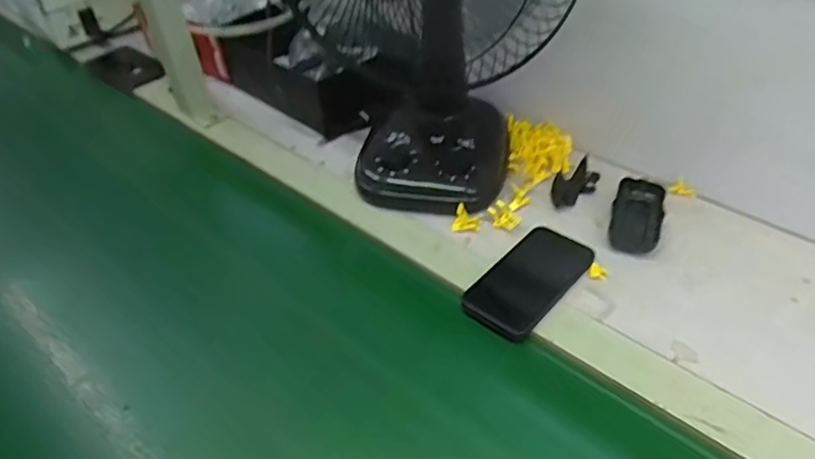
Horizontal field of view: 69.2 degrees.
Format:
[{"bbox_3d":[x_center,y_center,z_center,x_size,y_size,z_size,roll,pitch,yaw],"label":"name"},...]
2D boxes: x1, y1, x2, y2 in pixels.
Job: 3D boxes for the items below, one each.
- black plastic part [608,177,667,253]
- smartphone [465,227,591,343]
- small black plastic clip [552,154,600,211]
[{"bbox_3d":[0.254,-0.015,0.653,0.052,0.026,0.100,15,44,20],"label":"black plastic part"},{"bbox_3d":[0.126,0.049,0.605,0.075,0.009,0.144,29,51,32],"label":"smartphone"},{"bbox_3d":[0.200,-0.054,0.706,0.048,0.015,0.089,12,44,18],"label":"small black plastic clip"}]

